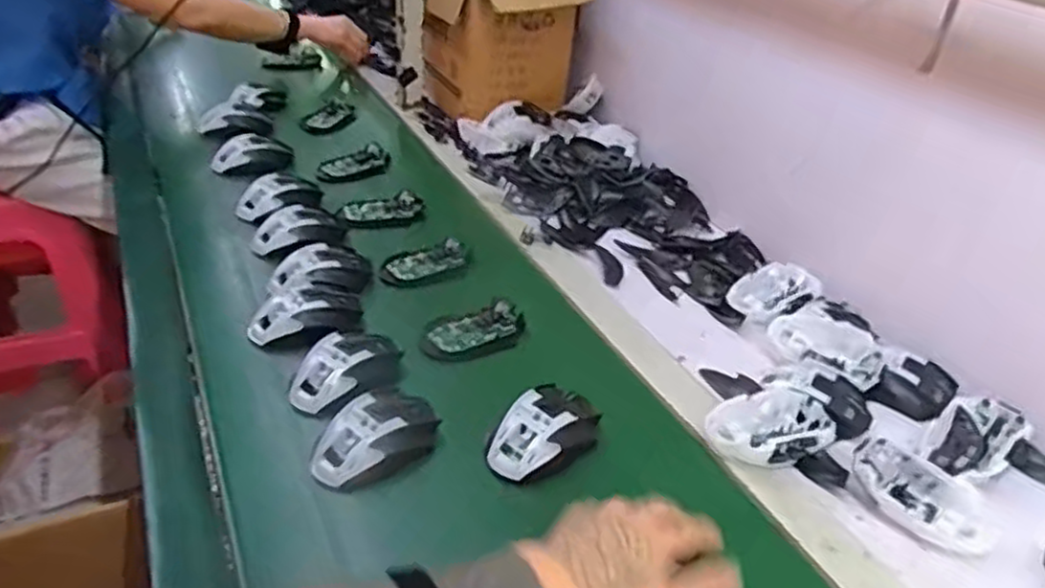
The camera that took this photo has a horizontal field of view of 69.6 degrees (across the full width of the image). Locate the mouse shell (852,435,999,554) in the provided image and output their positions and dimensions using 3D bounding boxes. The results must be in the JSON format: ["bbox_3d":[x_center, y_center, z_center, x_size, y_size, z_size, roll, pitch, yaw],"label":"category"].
[{"bbox_3d":[0.339,0.172,0.638,0.117,0.037,0.064,25,39,29],"label":"mouse shell"}]

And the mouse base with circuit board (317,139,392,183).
[{"bbox_3d":[-0.257,-0.200,1.148,0.111,0.032,0.049,-24,42,-36],"label":"mouse base with circuit board"}]

